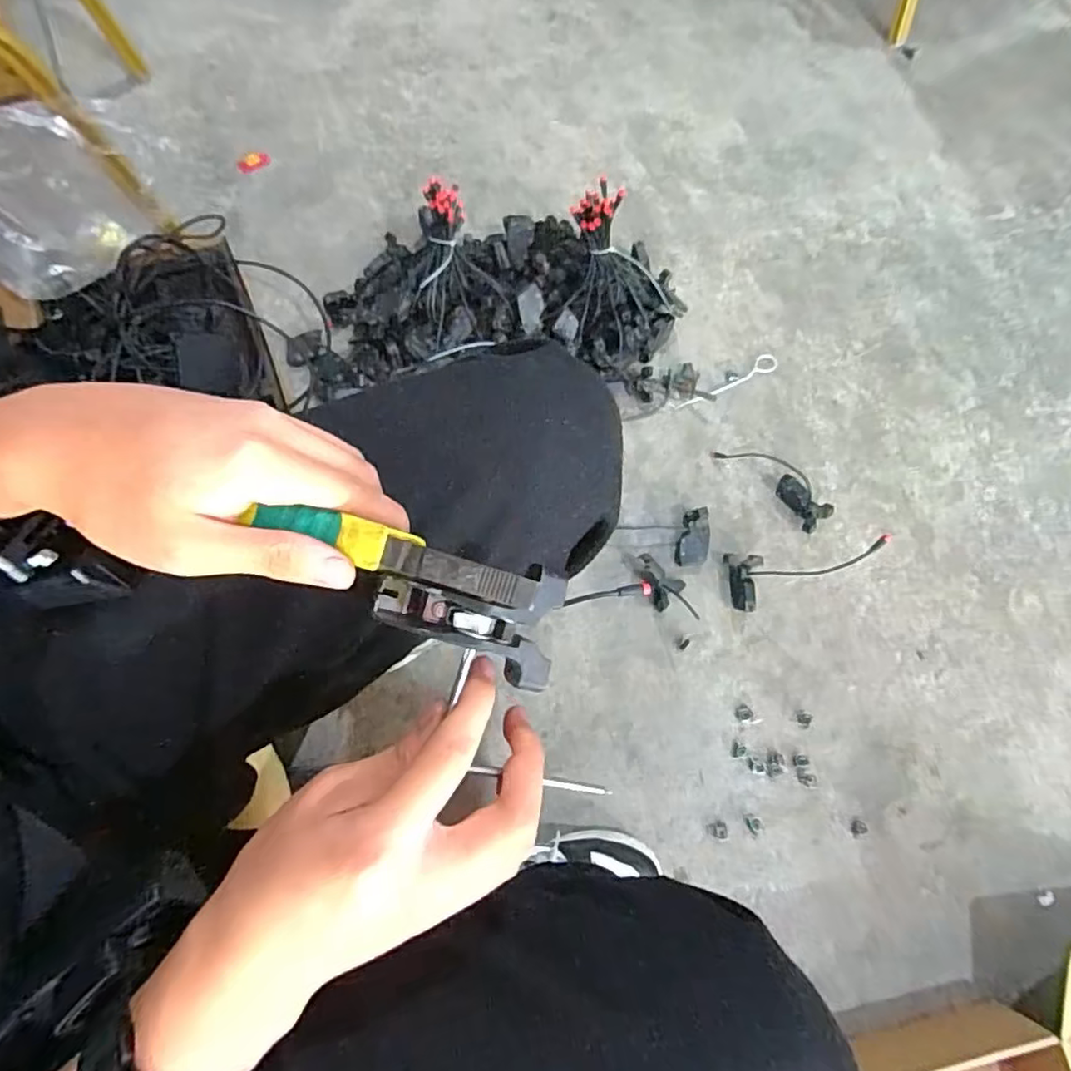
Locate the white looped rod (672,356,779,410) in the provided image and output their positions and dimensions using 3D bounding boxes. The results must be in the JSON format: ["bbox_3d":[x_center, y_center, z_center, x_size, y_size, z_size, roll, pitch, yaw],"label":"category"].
[{"bbox_3d":[0.289,-0.226,0.908,0.188,0.006,0.029,-31,76,-11],"label":"white looped rod"}]

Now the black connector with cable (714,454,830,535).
[{"bbox_3d":[0.338,-0.080,0.844,0.175,0.044,0.054,44,76,11],"label":"black connector with cable"}]

